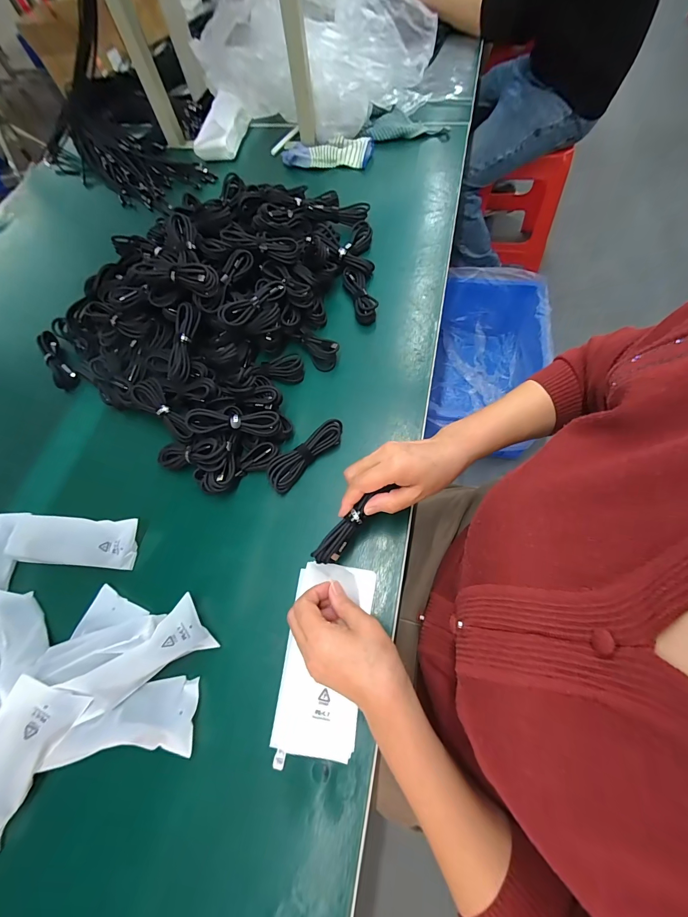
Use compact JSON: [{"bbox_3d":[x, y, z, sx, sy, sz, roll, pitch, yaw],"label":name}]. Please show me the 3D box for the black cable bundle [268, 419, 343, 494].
[{"bbox_3d":[-0.047,-0.007,0.432,0.114,0.021,0.035,-40,68,-12],"label":"black cable bundle"}]

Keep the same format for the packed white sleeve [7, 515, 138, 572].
[{"bbox_3d":[-0.323,0.097,0.406,0.151,0.018,0.053,1,66,7],"label":"packed white sleeve"}]

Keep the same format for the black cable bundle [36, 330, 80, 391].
[{"bbox_3d":[-0.452,-0.155,0.541,0.030,0.031,0.104,-33,67,-9],"label":"black cable bundle"}]

